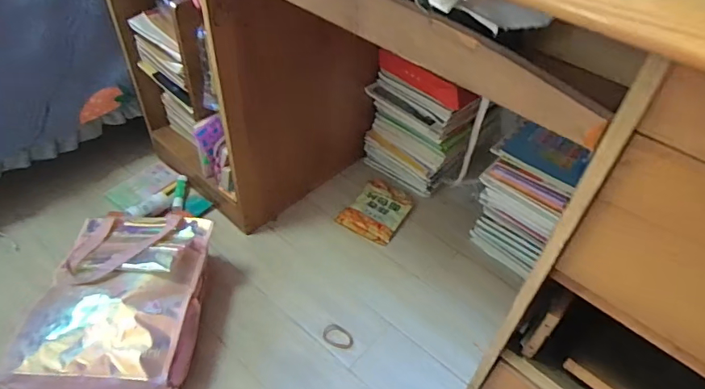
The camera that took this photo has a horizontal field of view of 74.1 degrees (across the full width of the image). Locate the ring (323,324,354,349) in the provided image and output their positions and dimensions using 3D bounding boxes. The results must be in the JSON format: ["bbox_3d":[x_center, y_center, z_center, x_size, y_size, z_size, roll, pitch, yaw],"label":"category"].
[{"bbox_3d":[-0.028,0.282,0.925,0.062,0.006,0.044,25,50,19],"label":"ring"}]

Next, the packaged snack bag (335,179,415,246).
[{"bbox_3d":[0.067,0.035,1.170,0.136,0.021,0.186,25,50,19],"label":"packaged snack bag"}]

